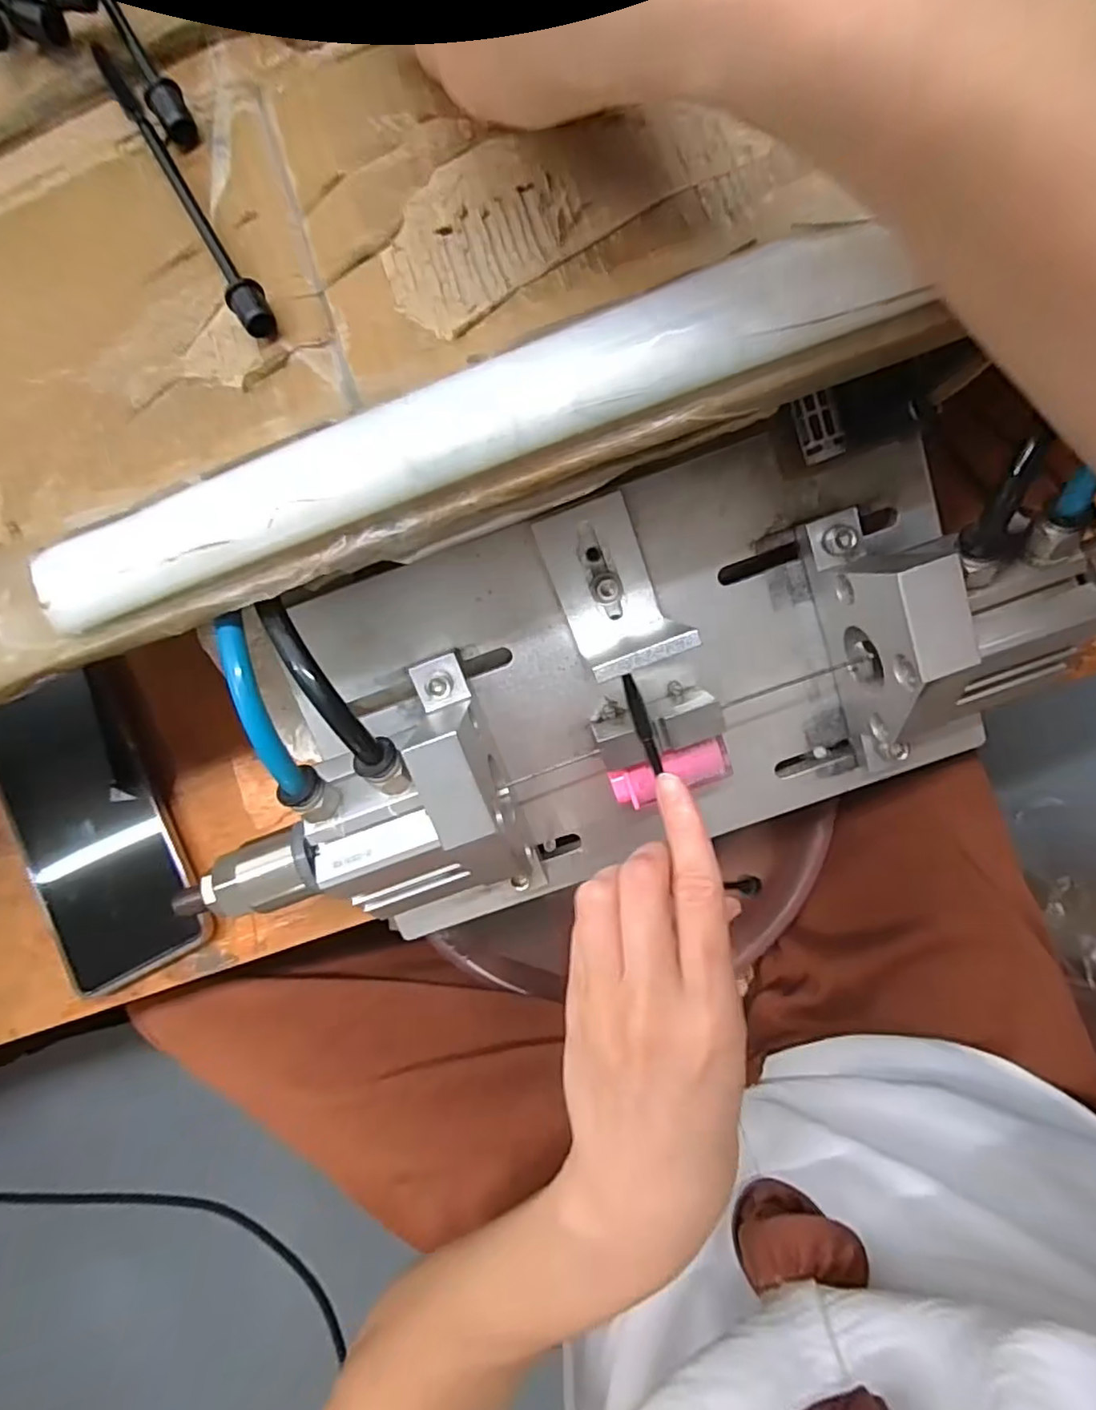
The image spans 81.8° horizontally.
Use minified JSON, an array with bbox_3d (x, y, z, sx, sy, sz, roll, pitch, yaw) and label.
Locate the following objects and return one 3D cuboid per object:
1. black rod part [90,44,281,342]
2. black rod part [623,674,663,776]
[{"bbox_3d":[-0.108,-0.153,0.189,0.010,0.015,0.099,-30,81,2],"label":"black rod part"},{"bbox_3d":[0.036,0.007,0.238,0.006,0.004,0.040,-19,104,3],"label":"black rod part"}]

